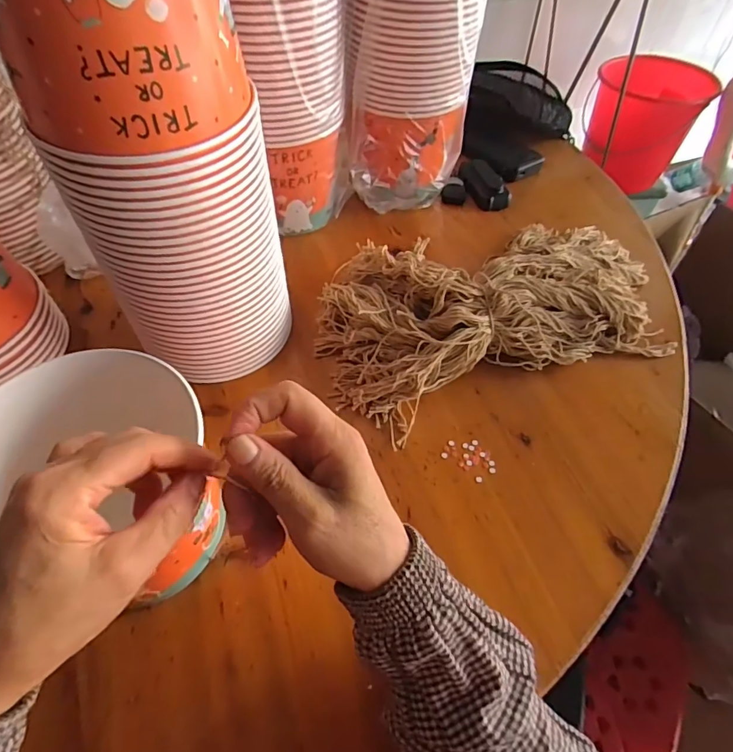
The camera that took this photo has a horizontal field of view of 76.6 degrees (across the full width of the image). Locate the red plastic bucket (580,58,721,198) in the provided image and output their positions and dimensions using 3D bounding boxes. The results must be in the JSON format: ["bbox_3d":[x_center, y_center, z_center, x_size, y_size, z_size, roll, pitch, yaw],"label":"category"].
[{"bbox_3d":[0.807,-0.759,1.379,0.294,0.288,0.295,23,56,16],"label":"red plastic bucket"}]

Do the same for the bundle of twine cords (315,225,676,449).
[{"bbox_3d":[0.142,-0.090,0.528,0.394,0.070,0.223,-17,55,-13],"label":"bundle of twine cords"}]

